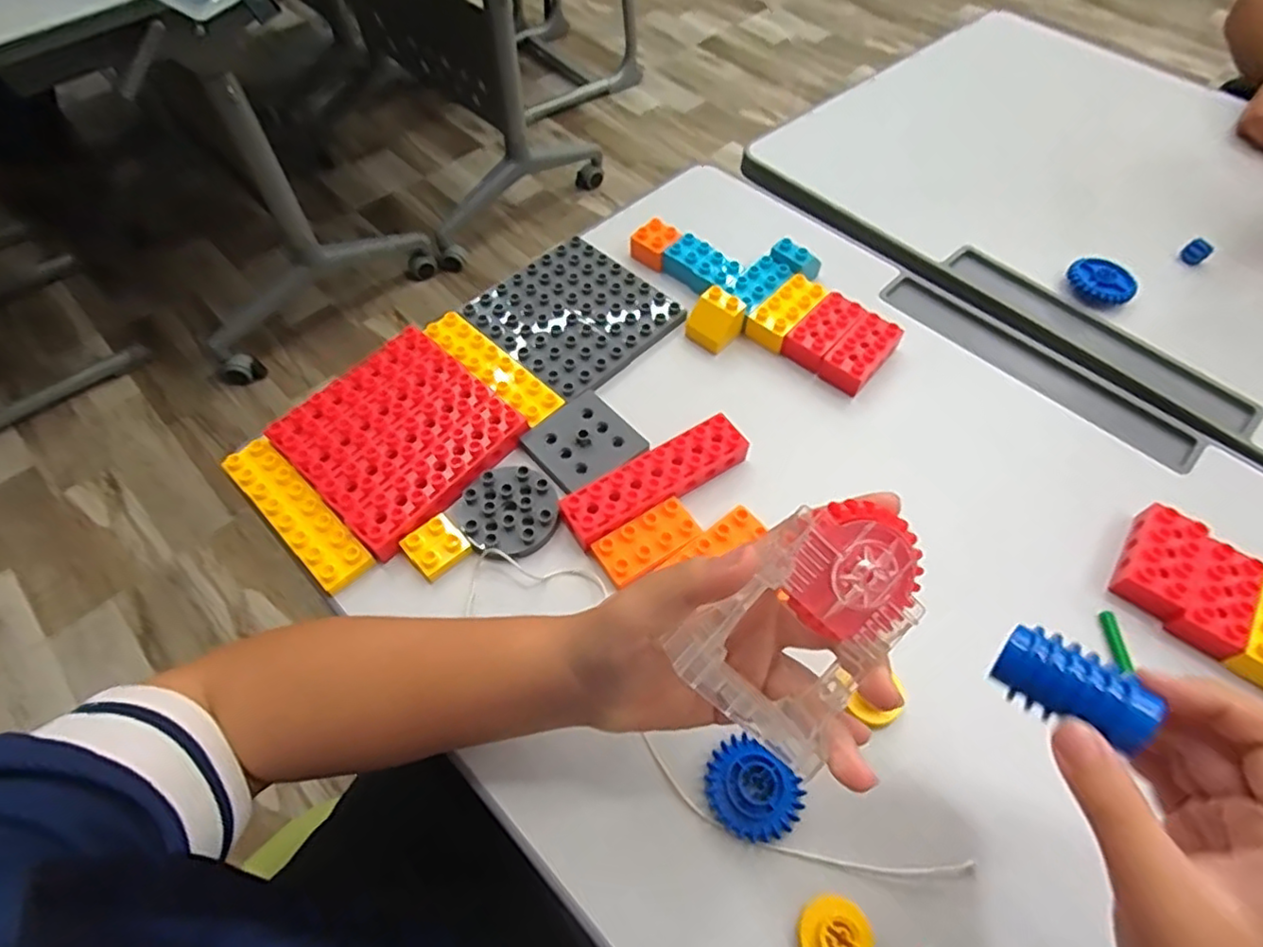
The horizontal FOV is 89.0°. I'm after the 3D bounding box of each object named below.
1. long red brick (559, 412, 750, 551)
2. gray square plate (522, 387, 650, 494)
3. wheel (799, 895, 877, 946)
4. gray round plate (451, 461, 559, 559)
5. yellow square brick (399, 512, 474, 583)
[{"bbox_3d":[0.016,0.005,0.418,0.127,0.021,0.036,-30,63,-18],"label":"long red brick"},{"bbox_3d":[-0.033,-0.021,0.440,0.065,0.012,0.064,-35,65,-20],"label":"gray square plate"},{"bbox_3d":[0.093,0.210,0.290,0.031,0.013,0.031,0,58,0],"label":"wheel"},{"bbox_3d":[-0.078,0.025,0.411,0.059,0.014,0.061,0,58,0],"label":"gray round plate"},{"bbox_3d":[-0.121,0.046,0.398,0.033,0.016,0.030,-37,65,-21],"label":"yellow square brick"}]

